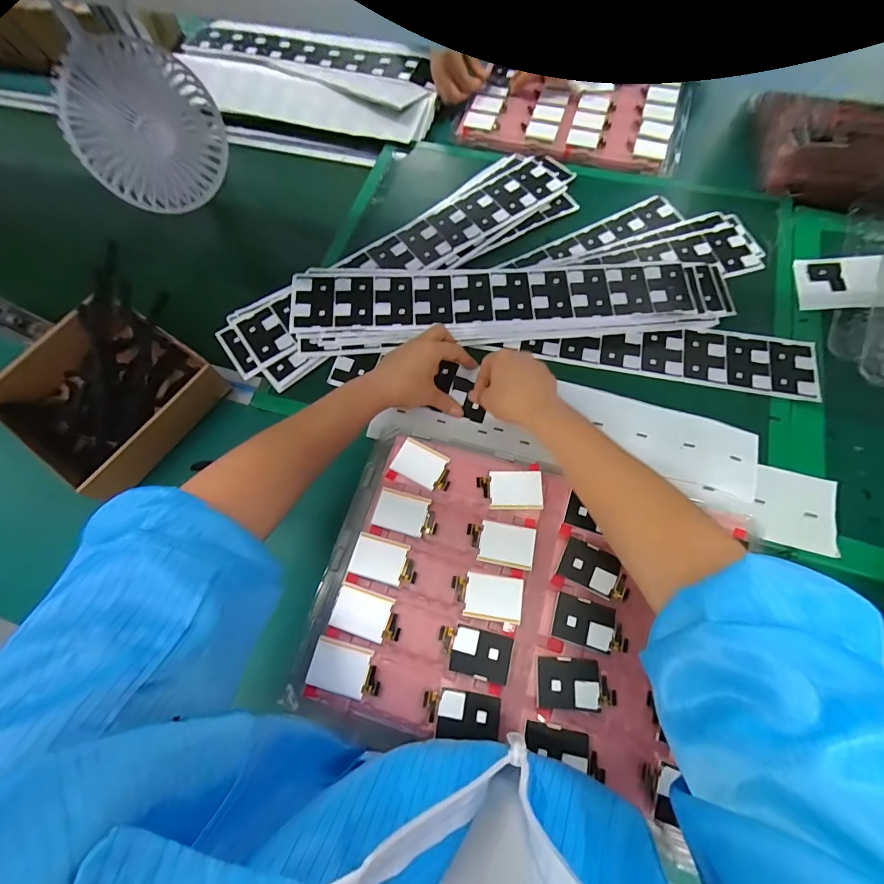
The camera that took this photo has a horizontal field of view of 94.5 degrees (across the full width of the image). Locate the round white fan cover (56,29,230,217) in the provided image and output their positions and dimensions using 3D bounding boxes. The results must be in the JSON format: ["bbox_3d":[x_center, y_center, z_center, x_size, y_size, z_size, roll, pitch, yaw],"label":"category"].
[{"bbox_3d":[-0.298,-0.319,0.423,0.040,0.129,0.146,42,77,16],"label":"round white fan cover"}]

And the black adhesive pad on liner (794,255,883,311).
[{"bbox_3d":[0.521,-0.195,0.496,0.142,0.013,0.082,5,70,16],"label":"black adhesive pad on liner"}]

